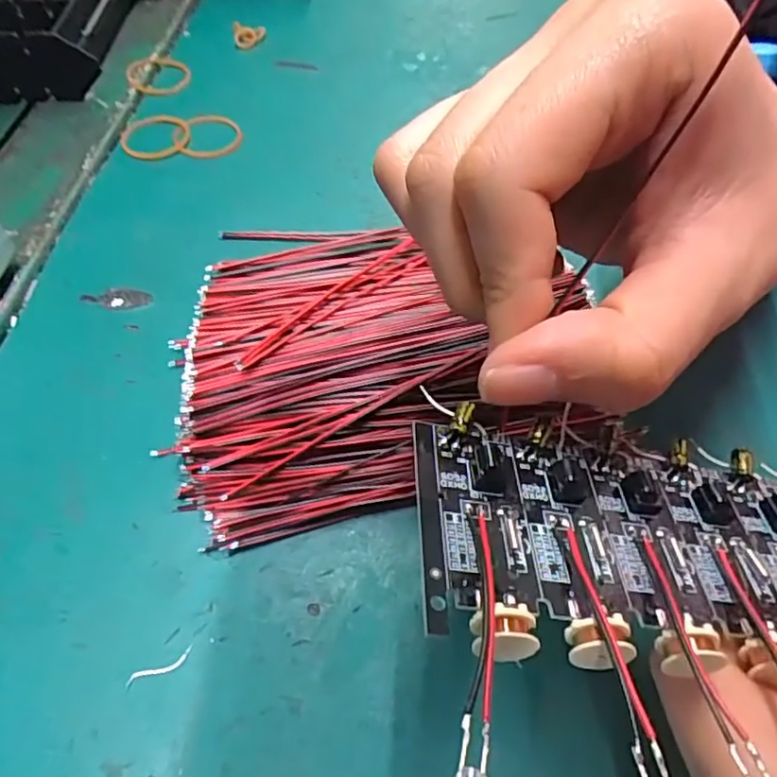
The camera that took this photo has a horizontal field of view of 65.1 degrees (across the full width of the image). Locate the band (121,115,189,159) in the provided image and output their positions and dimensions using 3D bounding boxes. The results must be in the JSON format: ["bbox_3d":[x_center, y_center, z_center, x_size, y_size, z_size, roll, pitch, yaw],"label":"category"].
[{"bbox_3d":[-0.112,-0.121,0.289,0.033,0.004,0.031,-6,55,-4],"label":"band"}]

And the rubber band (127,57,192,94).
[{"bbox_3d":[-0.121,-0.167,0.320,0.031,0.004,0.037,-14,56,-10],"label":"rubber band"}]

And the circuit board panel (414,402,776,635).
[{"bbox_3d":[0.083,0.031,0.118,0.159,0.004,0.044,10,44,-10],"label":"circuit board panel"}]

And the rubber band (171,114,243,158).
[{"bbox_3d":[-0.086,-0.122,0.292,0.031,0.004,0.033,-8,55,-6],"label":"rubber band"}]

